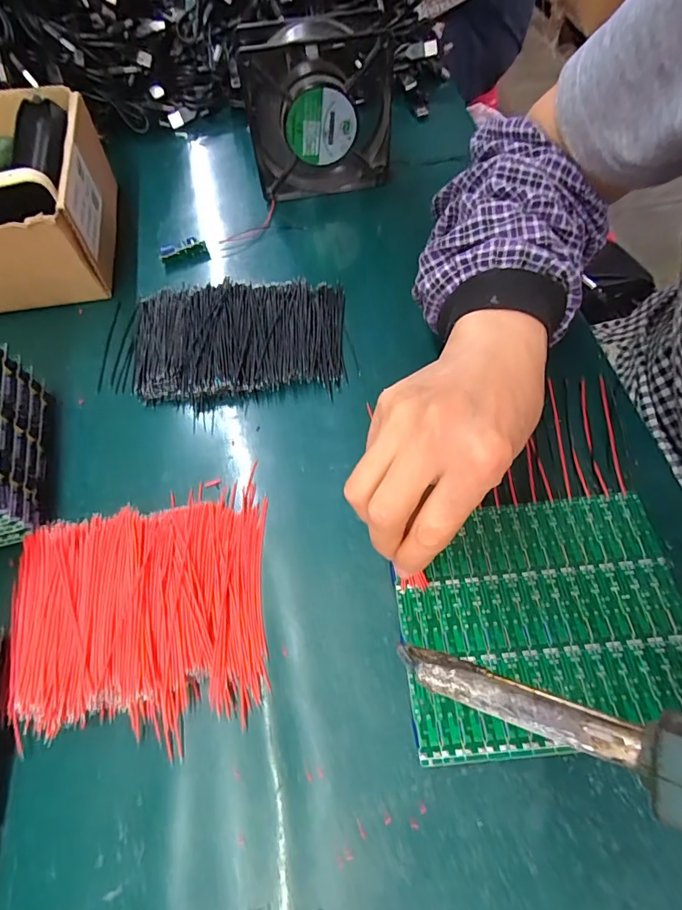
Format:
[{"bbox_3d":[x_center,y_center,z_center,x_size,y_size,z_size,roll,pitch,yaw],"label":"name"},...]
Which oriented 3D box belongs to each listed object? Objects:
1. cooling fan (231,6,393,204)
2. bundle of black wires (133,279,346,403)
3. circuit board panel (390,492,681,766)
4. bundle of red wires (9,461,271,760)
[{"bbox_3d":[-0.019,-0.294,0.405,0.119,0.128,0.045,-13,62,-4],"label":"cooling fan"},{"bbox_3d":[-0.080,-0.092,0.357,0.164,0.018,0.102,-6,62,-1],"label":"bundle of black wires"},{"bbox_3d":[0.107,0.085,0.249,0.149,0.009,0.122,-6,62,-2],"label":"circuit board panel"},{"bbox_3d":[-0.117,0.083,0.265,0.142,0.021,0.131,-6,62,-1],"label":"bundle of red wires"}]

